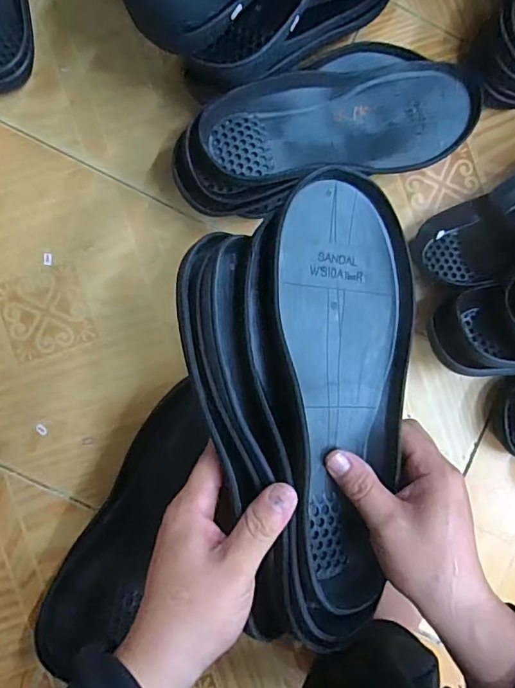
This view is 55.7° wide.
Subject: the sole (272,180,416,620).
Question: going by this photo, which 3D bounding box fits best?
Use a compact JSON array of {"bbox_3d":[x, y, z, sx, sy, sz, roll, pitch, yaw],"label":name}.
[{"bbox_3d":[0.057,0.036,0.336,0.098,0.038,0.288,-2,94,-21],"label":"sole"}]

